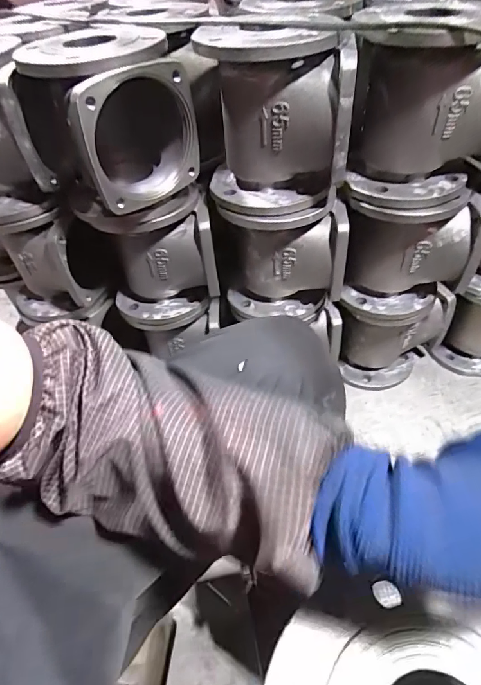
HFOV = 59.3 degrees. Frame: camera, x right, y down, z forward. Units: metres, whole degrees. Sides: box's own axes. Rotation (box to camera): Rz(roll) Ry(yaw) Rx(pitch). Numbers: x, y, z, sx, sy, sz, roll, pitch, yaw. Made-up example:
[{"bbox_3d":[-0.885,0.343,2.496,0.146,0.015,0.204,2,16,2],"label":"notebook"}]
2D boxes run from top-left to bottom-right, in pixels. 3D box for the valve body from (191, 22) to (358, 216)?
[{"bbox_3d":[0.036,-0.291,0.549,0.154,0.199,0.184,-13,46,-6],"label":"valve body"}]

